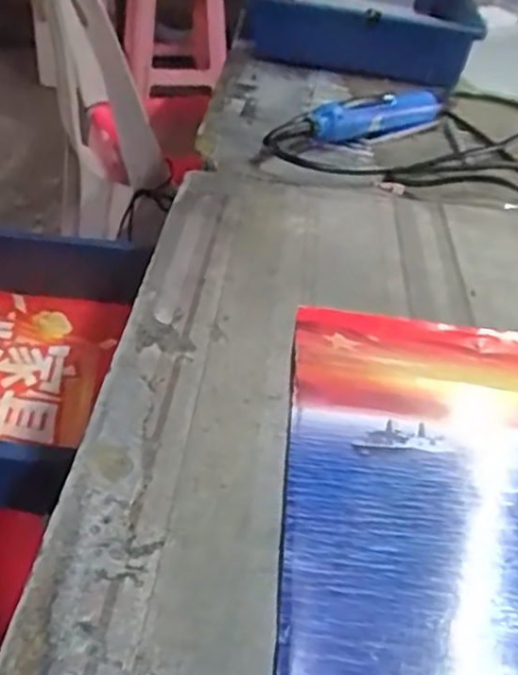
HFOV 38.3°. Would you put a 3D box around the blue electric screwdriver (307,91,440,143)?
[{"bbox_3d":[0.124,-0.223,0.747,0.186,0.042,0.026,-22,44,-35],"label":"blue electric screwdriver"}]

